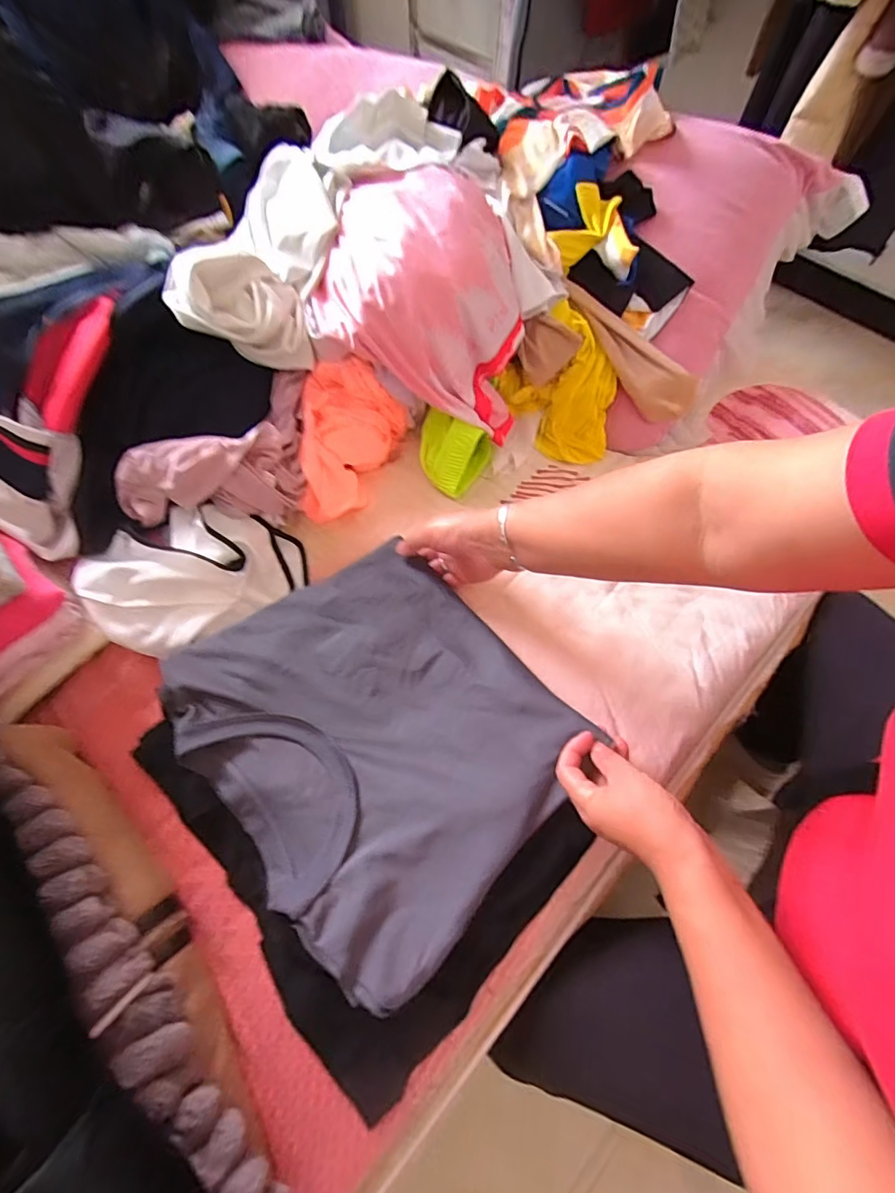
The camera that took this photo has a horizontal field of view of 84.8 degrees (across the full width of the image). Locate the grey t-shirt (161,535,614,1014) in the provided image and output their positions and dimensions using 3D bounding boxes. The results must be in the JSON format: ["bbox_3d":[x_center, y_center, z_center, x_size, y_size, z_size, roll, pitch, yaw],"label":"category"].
[{"bbox_3d":[-0.070,0.125,0.471,0.296,0.025,0.346,-38,70,-17],"label":"grey t-shirt"}]

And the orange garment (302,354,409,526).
[{"bbox_3d":[-0.113,-0.182,0.580,0.115,0.100,0.159,0,64,-1],"label":"orange garment"}]

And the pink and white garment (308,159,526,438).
[{"bbox_3d":[-0.019,-0.346,0.574,0.248,0.162,0.215,16,65,7],"label":"pink and white garment"}]

